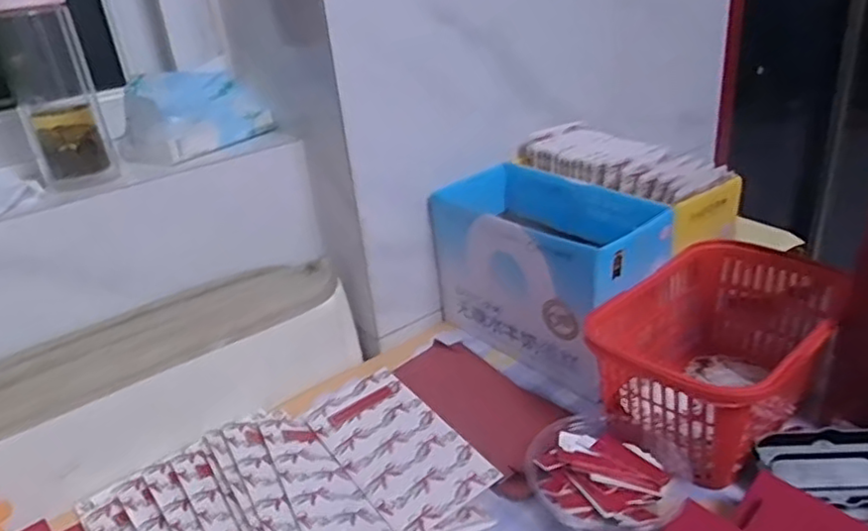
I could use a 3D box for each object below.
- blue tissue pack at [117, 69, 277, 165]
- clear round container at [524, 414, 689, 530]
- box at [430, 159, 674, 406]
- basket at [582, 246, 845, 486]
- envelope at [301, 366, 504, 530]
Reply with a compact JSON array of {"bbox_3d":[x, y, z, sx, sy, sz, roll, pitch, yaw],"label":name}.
[{"bbox_3d":[-0.242,-0.159,0.674,0.146,0.076,0.080,-20,30,-26],"label":"blue tissue pack"},{"bbox_3d":[0.130,0.162,0.493,0.107,0.040,0.111,-5,27,2],"label":"clear round container"},{"bbox_3d":[0.112,0.008,0.677,0.125,0.159,0.222,-25,33,-34],"label":"box"},{"bbox_3d":[0.242,0.077,0.564,0.144,0.115,0.232,20,36,41],"label":"basket"},{"bbox_3d":[-0.033,0.143,0.532,0.085,0.004,0.169,-29,35,-23],"label":"envelope"}]

